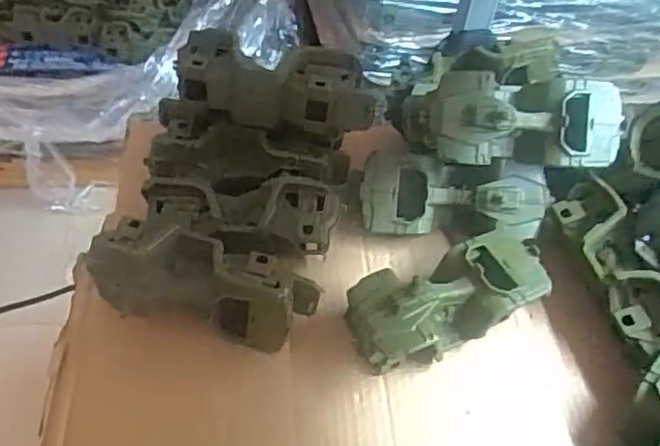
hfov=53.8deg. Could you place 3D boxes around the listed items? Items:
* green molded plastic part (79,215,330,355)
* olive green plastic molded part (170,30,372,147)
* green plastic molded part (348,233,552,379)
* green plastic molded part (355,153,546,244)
[{"bbox_3d":[-0.110,0.054,0.543,0.190,0.071,0.063,15,49,7],"label":"green molded plastic part"},{"bbox_3d":[-0.050,-0.119,0.626,0.185,0.083,0.058,12,49,5],"label":"olive green plastic molded part"},{"bbox_3d":[0.100,0.066,0.559,0.181,0.065,0.080,-20,54,-21],"label":"green plastic molded part"},{"bbox_3d":[0.116,-0.018,0.621,0.174,0.068,0.072,9,49,2],"label":"green plastic molded part"}]

